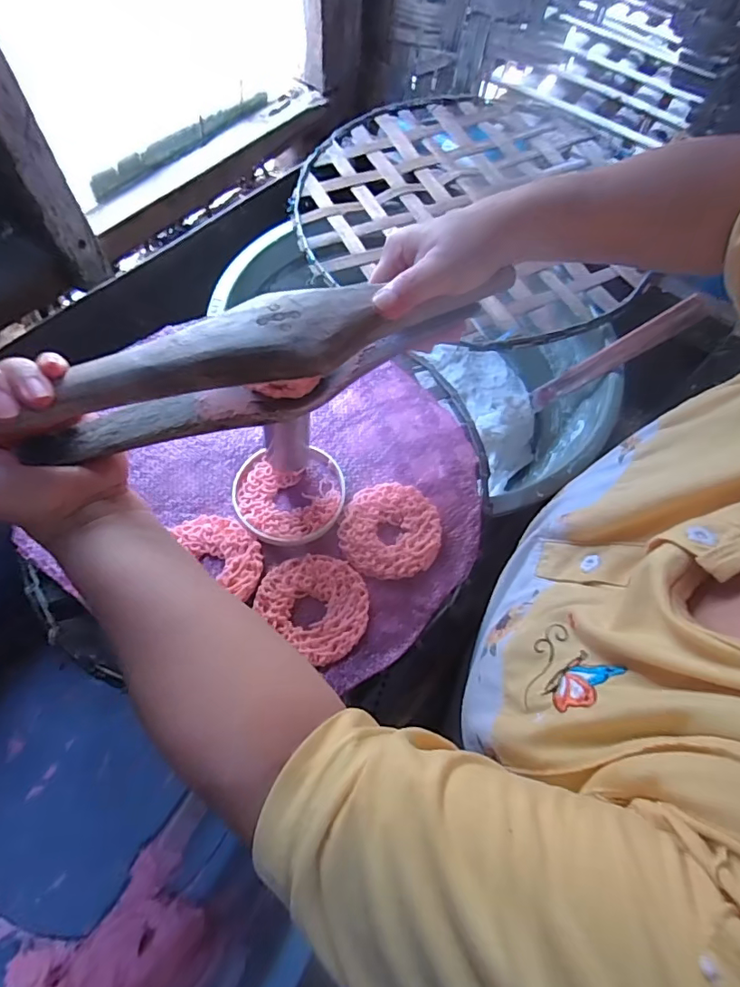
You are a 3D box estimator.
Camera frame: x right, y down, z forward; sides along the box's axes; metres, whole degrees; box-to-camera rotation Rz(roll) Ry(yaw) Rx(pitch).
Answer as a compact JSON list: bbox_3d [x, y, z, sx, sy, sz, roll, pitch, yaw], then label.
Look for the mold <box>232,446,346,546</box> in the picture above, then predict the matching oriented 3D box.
[{"bbox_3d":[-0.063,-0.001,0.400,0.089,0.008,0.087,1,61,-2],"label":"mold"}]

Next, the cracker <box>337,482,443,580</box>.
[{"bbox_3d":[0.016,0.026,0.389,0.075,0.006,0.080,1,61,-2],"label":"cracker"}]

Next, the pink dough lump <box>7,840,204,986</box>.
[{"bbox_3d":[-0.201,0.354,0.374,0.139,0.068,0.090,-34,68,-19],"label":"pink dough lump"}]

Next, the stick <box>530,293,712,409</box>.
[{"bbox_3d":[0.238,-0.134,0.505,0.021,0.181,0.016,25,56,-29],"label":"stick"}]

